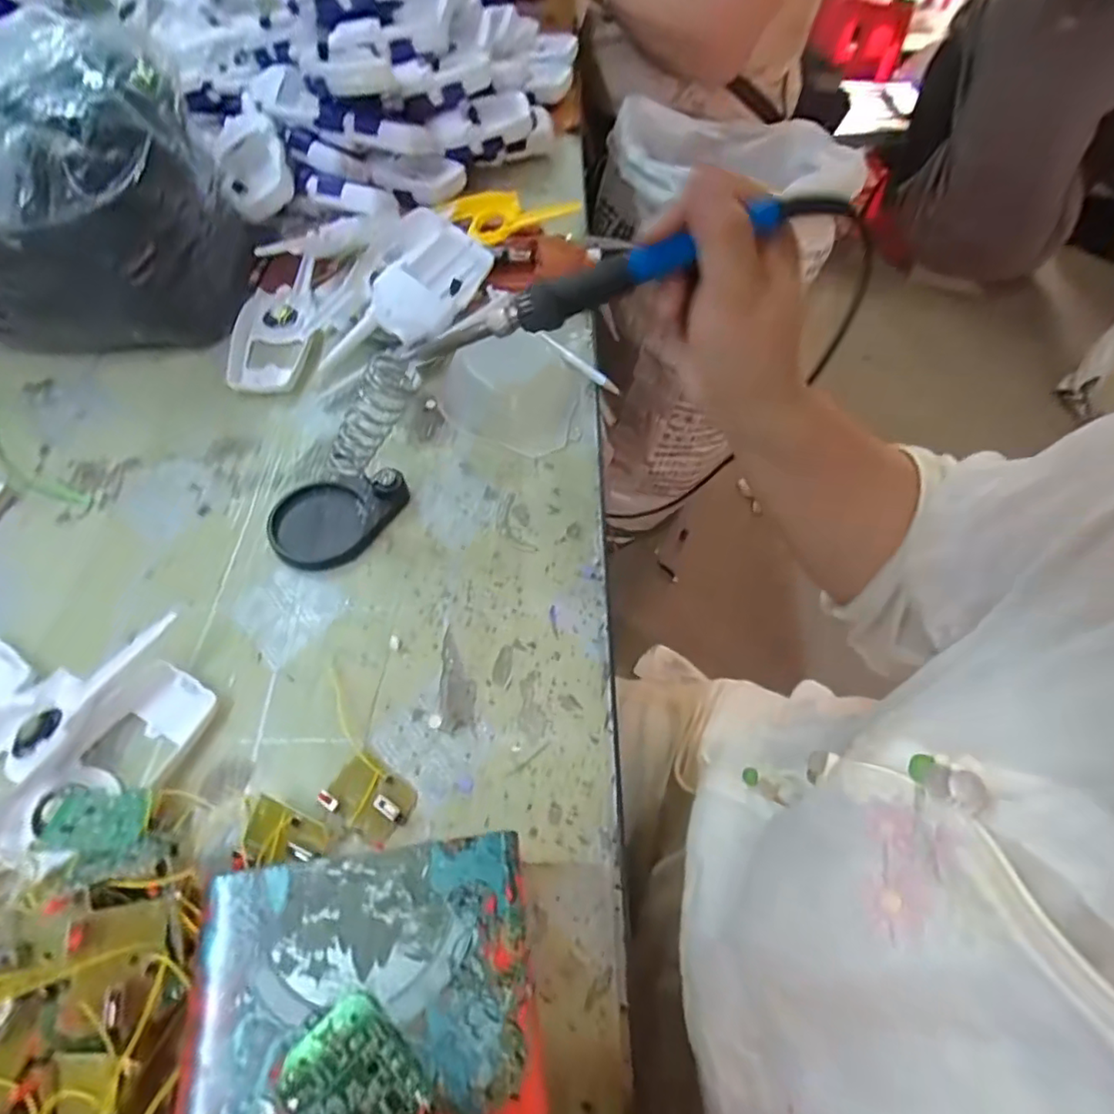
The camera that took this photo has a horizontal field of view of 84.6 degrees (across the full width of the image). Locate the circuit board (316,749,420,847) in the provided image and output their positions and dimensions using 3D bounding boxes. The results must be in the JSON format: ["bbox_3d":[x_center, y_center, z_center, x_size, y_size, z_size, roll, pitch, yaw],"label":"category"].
[{"bbox_3d":[-0.100,0.128,0.327,0.044,0.010,0.033,31,62,15],"label":"circuit board"}]

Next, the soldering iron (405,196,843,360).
[{"bbox_3d":[0.021,-0.123,0.274,0.204,0.021,0.013,-13,57,17],"label":"soldering iron"}]

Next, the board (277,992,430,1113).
[{"bbox_3d":[-0.064,0.166,0.194,0.039,0.004,0.033,44,42,20],"label":"board"}]

